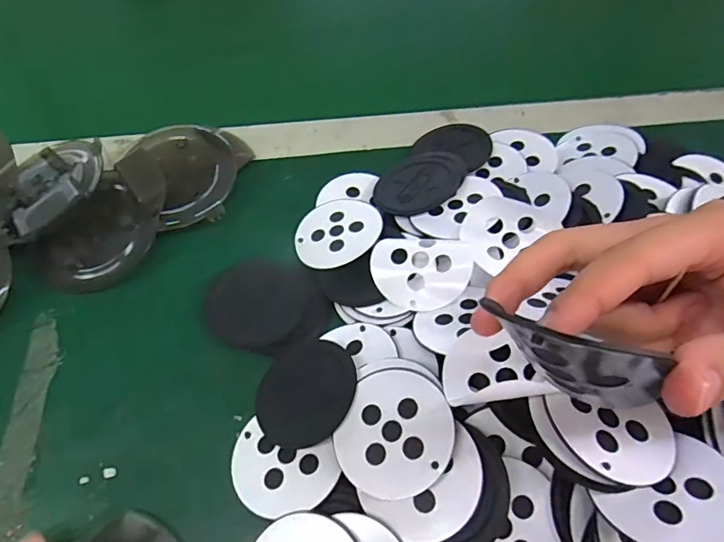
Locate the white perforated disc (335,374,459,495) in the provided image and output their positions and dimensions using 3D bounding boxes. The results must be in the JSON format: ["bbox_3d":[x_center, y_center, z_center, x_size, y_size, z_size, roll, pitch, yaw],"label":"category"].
[{"bbox_3d":[0.017,0.081,0.243,0.058,0.004,0.058,-11,57,17],"label":"white perforated disc"}]

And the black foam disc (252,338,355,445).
[{"bbox_3d":[-0.032,0.068,0.274,0.060,0.005,0.059,-13,52,17],"label":"black foam disc"}]

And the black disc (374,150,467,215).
[{"bbox_3d":[0.043,-0.066,0.349,0.071,0.005,0.057,-40,49,-14],"label":"black disc"}]

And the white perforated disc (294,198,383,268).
[{"bbox_3d":[-0.017,-0.029,0.334,0.061,0.004,0.058,-10,53,14],"label":"white perforated disc"}]

